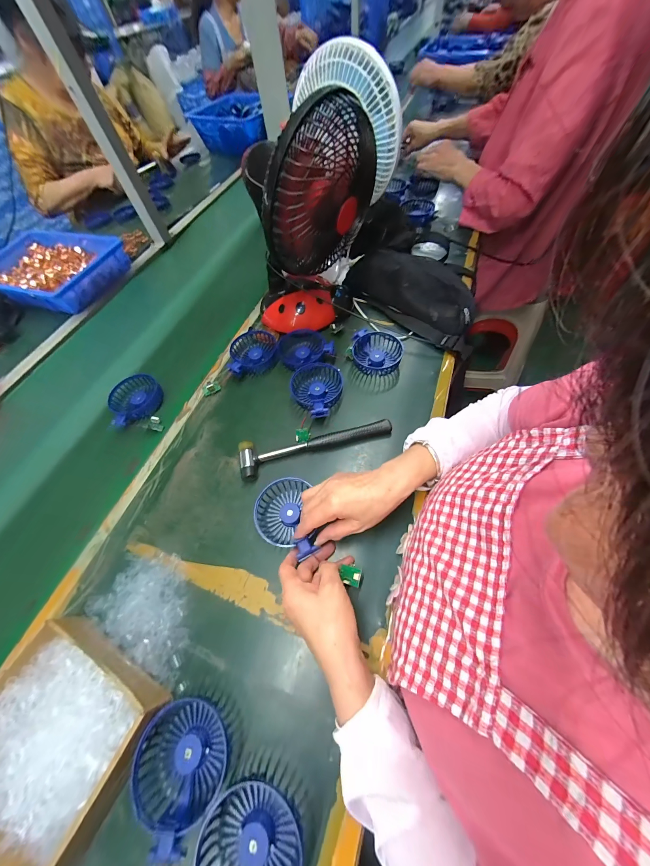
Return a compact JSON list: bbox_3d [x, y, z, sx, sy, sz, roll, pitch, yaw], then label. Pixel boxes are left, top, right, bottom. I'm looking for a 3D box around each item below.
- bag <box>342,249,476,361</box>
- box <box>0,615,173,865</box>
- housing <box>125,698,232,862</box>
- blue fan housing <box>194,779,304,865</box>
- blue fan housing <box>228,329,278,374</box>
[{"bbox_3d":[0.190,-0.291,0.580,0.152,0.075,0.303,-40,66,-19],"label":"bag"},{"bbox_3d":[-0.272,0.308,0.296,0.169,0.055,0.142,27,64,16],"label":"box"},{"bbox_3d":[-0.147,0.336,0.292,0.093,0.036,0.090,34,67,20],"label":"housing"},{"bbox_3d":[-0.069,0.380,0.257,0.085,0.034,0.093,-25,62,-12],"label":"blue fan housing"},{"bbox_3d":[-0.140,-0.154,0.557,0.087,0.027,0.099,-3,60,0],"label":"blue fan housing"}]

